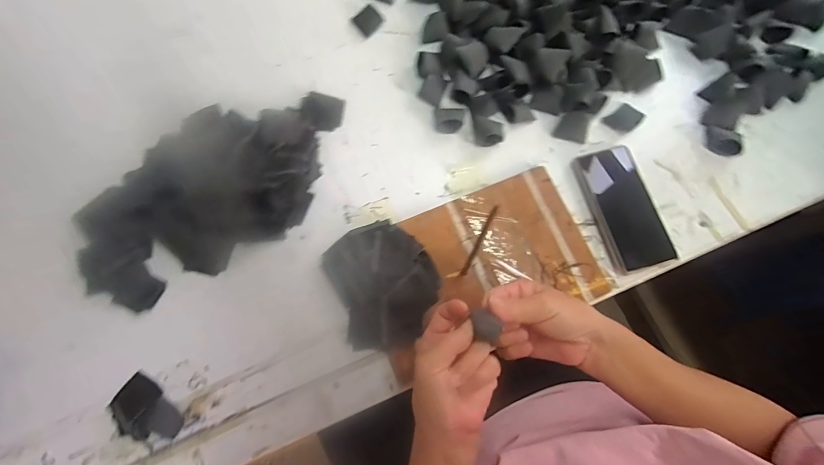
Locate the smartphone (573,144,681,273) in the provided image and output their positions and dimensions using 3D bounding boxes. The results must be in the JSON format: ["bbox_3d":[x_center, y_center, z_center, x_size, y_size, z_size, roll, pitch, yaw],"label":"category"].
[{"bbox_3d":[0.267,-0.032,0.458,0.076,0.008,0.153,-14,76,-2],"label":"smartphone"}]

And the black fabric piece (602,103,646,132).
[{"bbox_3d":[0.284,-0.153,0.489,0.040,0.009,0.035,-38,78,-7],"label":"black fabric piece"}]

